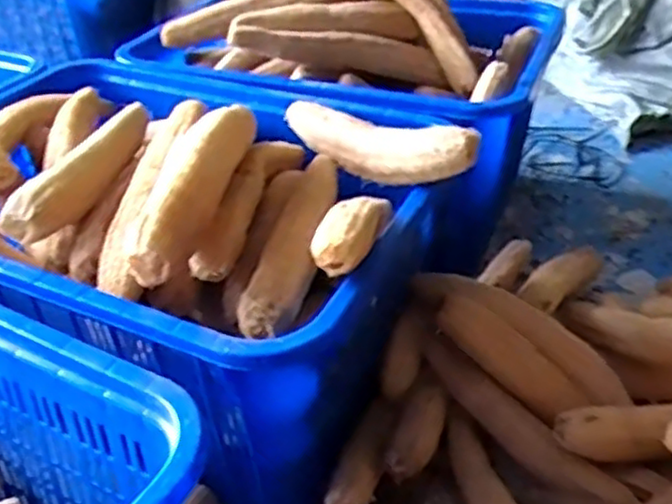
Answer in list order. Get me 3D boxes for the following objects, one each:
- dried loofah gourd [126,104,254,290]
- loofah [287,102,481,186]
[{"bbox_3d":[-0.178,-0.091,0.880,0.082,0.064,0.344,3,36,8],"label":"dried loofah gourd"},{"bbox_3d":[0.034,-0.165,1.012,0.061,0.099,0.366,-30,44,-33],"label":"loofah"}]

